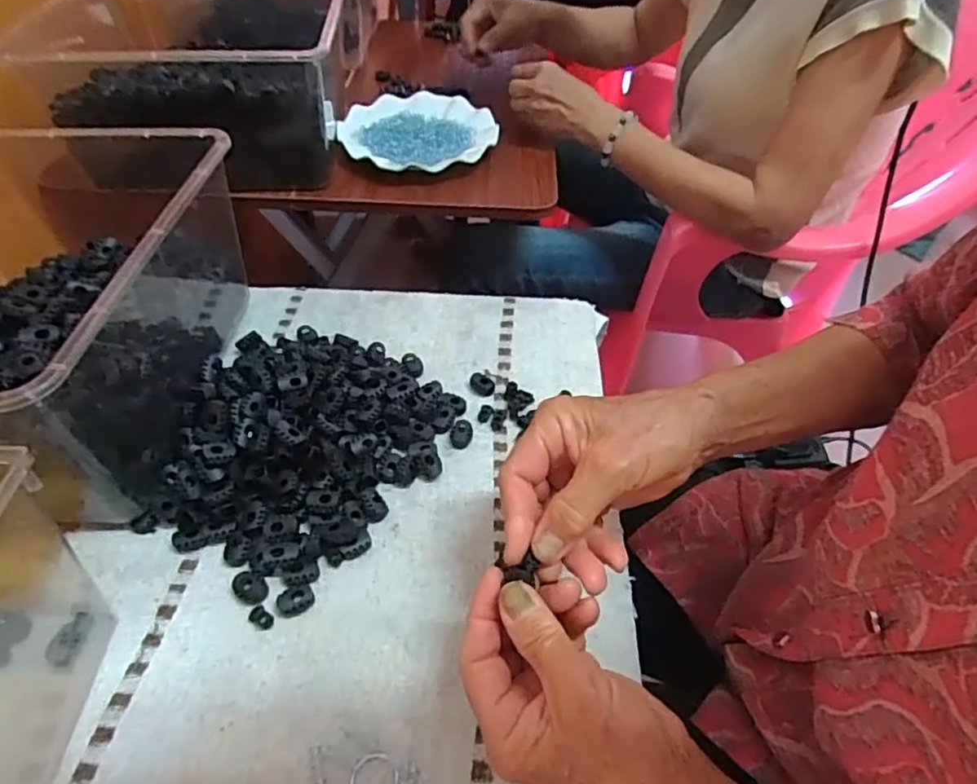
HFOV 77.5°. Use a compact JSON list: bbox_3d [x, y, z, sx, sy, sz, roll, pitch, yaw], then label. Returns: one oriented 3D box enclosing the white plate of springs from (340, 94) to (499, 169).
[{"bbox_3d":[-0.081,-0.307,0.727,0.176,0.028,0.170,2,48,-2],"label":"white plate of springs"}]

